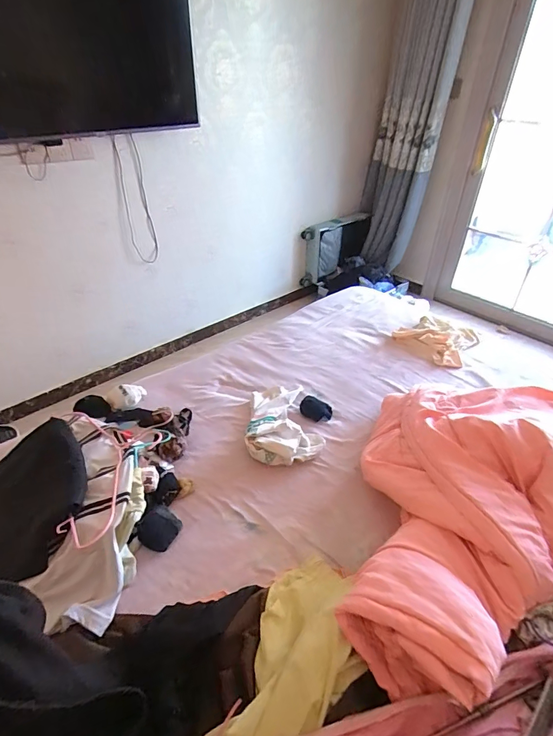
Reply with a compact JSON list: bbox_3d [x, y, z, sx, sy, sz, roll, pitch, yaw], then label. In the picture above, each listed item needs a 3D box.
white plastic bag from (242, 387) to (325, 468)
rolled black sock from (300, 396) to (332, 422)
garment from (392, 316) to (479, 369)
[{"bbox_3d":[0.023,0.138,1.103,0.210,0.067,0.296,1,37,1],"label":"white plastic bag"},{"bbox_3d":[0.118,0.124,1.170,0.098,0.024,0.071,22,42,26],"label":"rolled black sock"},{"bbox_3d":[0.623,-0.119,1.479,0.279,0.055,0.262,-26,44,-30],"label":"garment"}]

